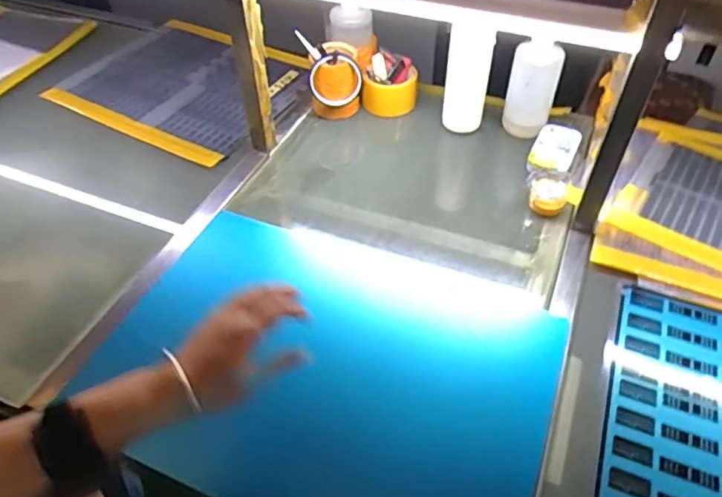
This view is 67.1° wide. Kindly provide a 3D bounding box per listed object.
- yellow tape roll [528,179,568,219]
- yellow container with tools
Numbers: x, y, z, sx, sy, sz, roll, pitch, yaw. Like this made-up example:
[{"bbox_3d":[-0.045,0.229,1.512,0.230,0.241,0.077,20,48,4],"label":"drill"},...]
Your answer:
[{"bbox_3d":[0.271,-0.076,0.792,0.054,0.035,0.047,18,50,17],"label":"yellow tape roll"},{"bbox_3d":[0.054,-0.293,0.989,0.098,0.086,0.079,2,47,2],"label":"yellow container with tools"}]

